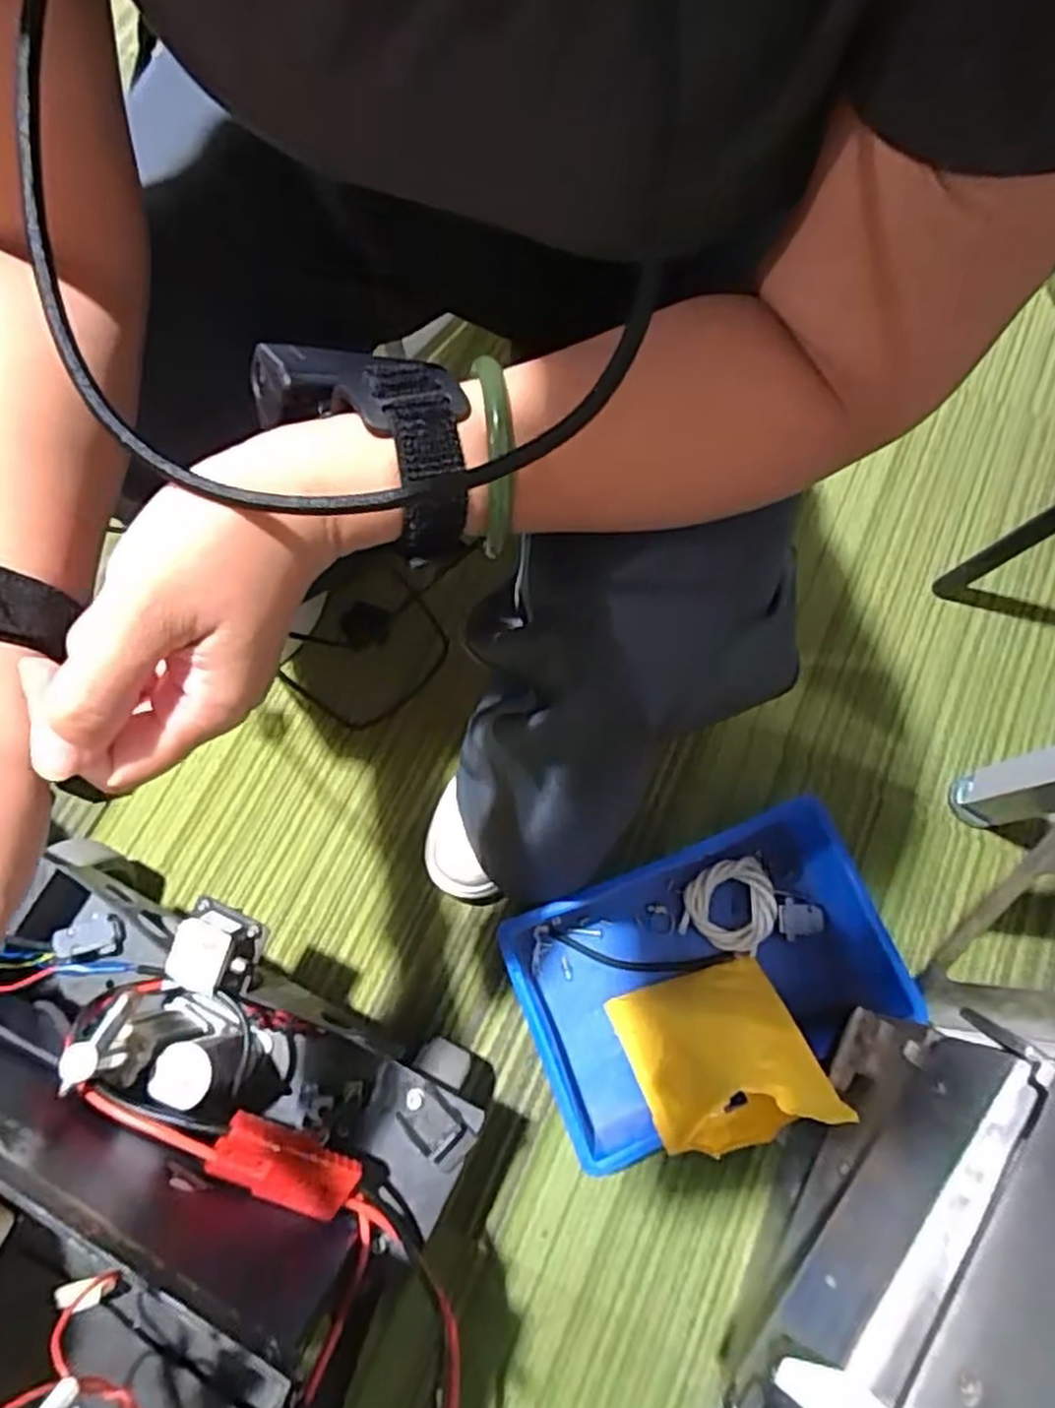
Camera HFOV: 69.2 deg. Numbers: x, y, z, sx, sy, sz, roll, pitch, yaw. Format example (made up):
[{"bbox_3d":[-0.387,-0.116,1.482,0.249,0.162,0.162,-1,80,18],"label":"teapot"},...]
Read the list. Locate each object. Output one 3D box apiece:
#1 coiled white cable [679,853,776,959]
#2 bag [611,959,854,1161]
[{"bbox_3d":[0.187,0.180,0.694,0.080,0.021,0.082,0,73,0],"label":"coiled white cable"},{"bbox_3d":[0.152,0.281,0.600,0.136,0.186,0.055,-15,101,-6],"label":"bag"}]

